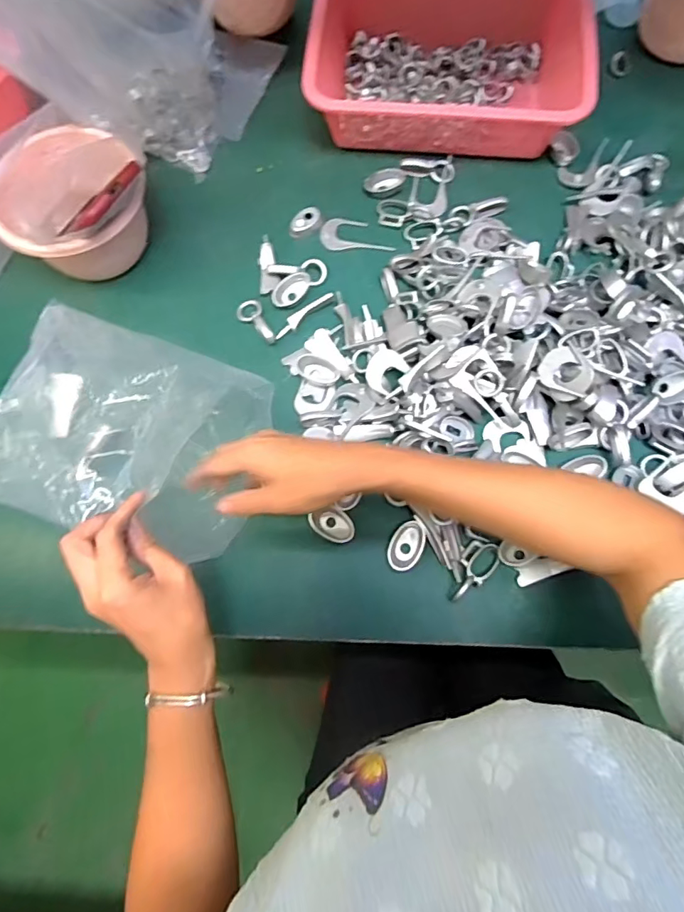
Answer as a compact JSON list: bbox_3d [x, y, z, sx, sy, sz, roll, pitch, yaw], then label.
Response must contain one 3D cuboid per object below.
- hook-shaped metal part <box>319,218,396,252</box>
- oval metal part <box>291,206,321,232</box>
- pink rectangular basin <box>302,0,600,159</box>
[{"bbox_3d":[0.016,-0.250,0.557,0.081,0.007,0.037,1,75,1],"label":"hook-shaped metal part"},{"bbox_3d":[-0.041,-0.266,0.556,0.037,0.015,0.021,-32,77,-7],"label":"oval metal part"},{"bbox_3d":[0.120,-0.453,0.566,0.303,0.075,0.212,6,75,3],"label":"pink rectangular basin"}]

